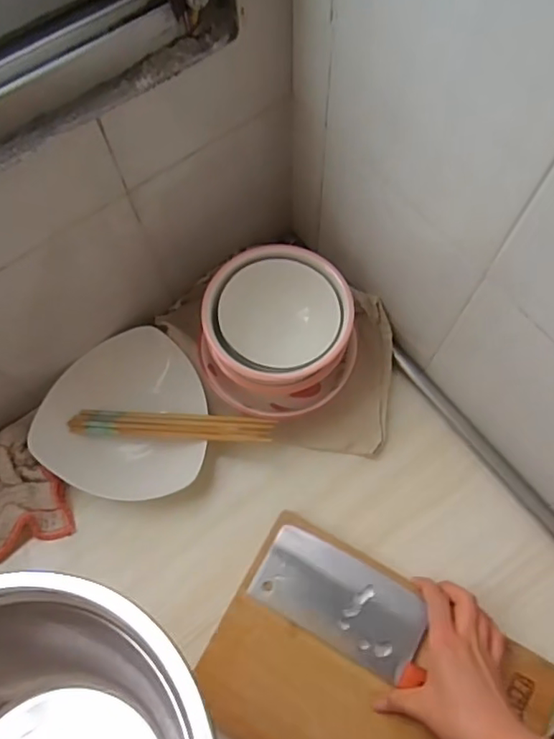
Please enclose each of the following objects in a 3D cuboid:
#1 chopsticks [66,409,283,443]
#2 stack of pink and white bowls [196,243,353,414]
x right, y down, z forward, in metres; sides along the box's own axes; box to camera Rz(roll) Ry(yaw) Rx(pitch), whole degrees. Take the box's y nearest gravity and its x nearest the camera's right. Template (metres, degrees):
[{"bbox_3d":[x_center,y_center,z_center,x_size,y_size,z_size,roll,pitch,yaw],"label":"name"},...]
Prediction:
[{"bbox_3d":[-0.117,0.063,0.651,0.227,0.008,0.027,2,71,3],"label":"chopsticks"},{"bbox_3d":[0.004,-0.037,0.632,0.171,0.112,0.152,18,73,9],"label":"stack of pink and white bowls"}]

